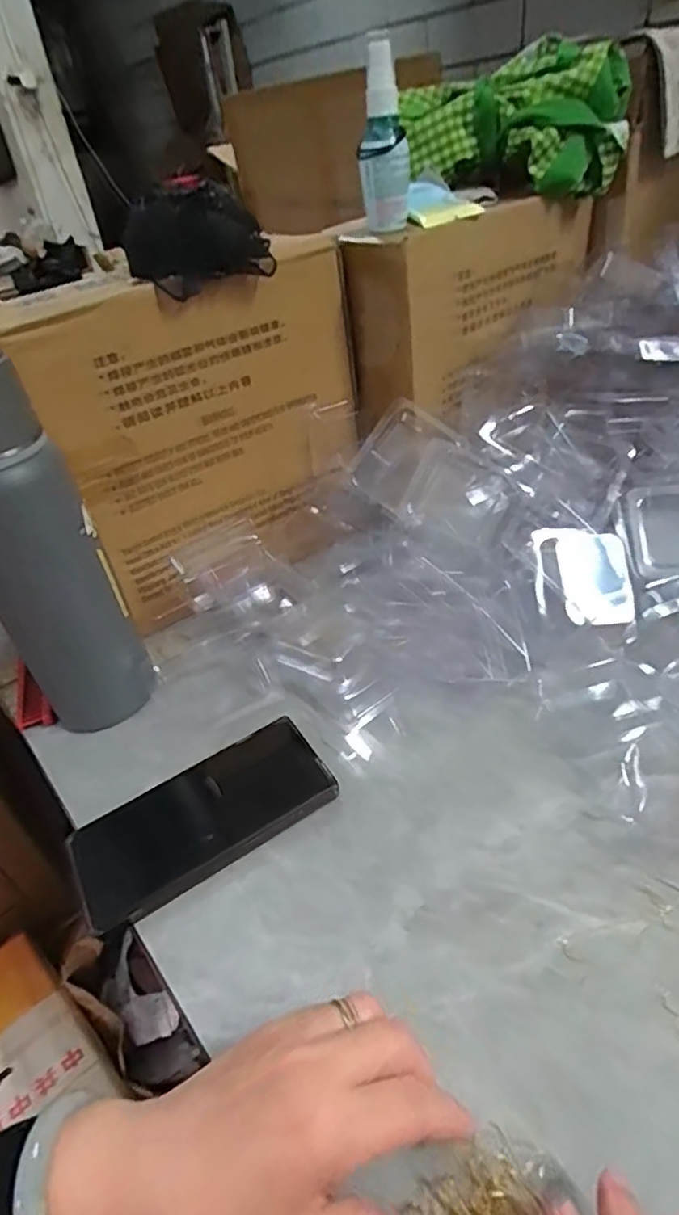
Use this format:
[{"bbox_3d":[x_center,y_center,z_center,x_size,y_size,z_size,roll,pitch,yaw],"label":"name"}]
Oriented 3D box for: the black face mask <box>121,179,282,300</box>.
[{"bbox_3d":[-0.102,-0.266,0.444,0.099,0.056,0.041,-15,39,-9],"label":"black face mask"}]

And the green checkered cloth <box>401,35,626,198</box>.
[{"bbox_3d":[0.155,-0.436,0.561,0.196,0.095,0.094,10,42,22],"label":"green checkered cloth"}]

